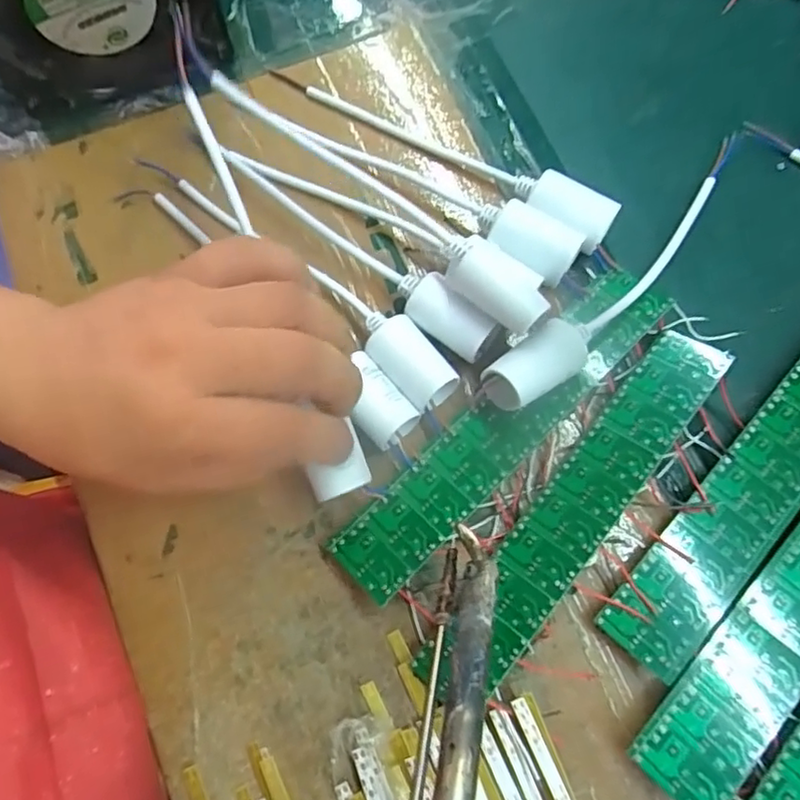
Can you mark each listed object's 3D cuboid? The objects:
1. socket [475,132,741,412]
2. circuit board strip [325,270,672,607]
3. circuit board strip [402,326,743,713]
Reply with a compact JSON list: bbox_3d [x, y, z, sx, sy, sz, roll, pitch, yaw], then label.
[{"bbox_3d":[0.119,-0.065,0.318,0.029,0.029,0.207,44,67,11],"label":"socket"},{"bbox_3d":[0.051,0.013,0.300,0.197,0.019,0.036,-44,79,-9],"label":"circuit board strip"},{"bbox_3d":[0.081,0.051,0.288,0.036,0.008,0.202,33,77,32],"label":"circuit board strip"}]

